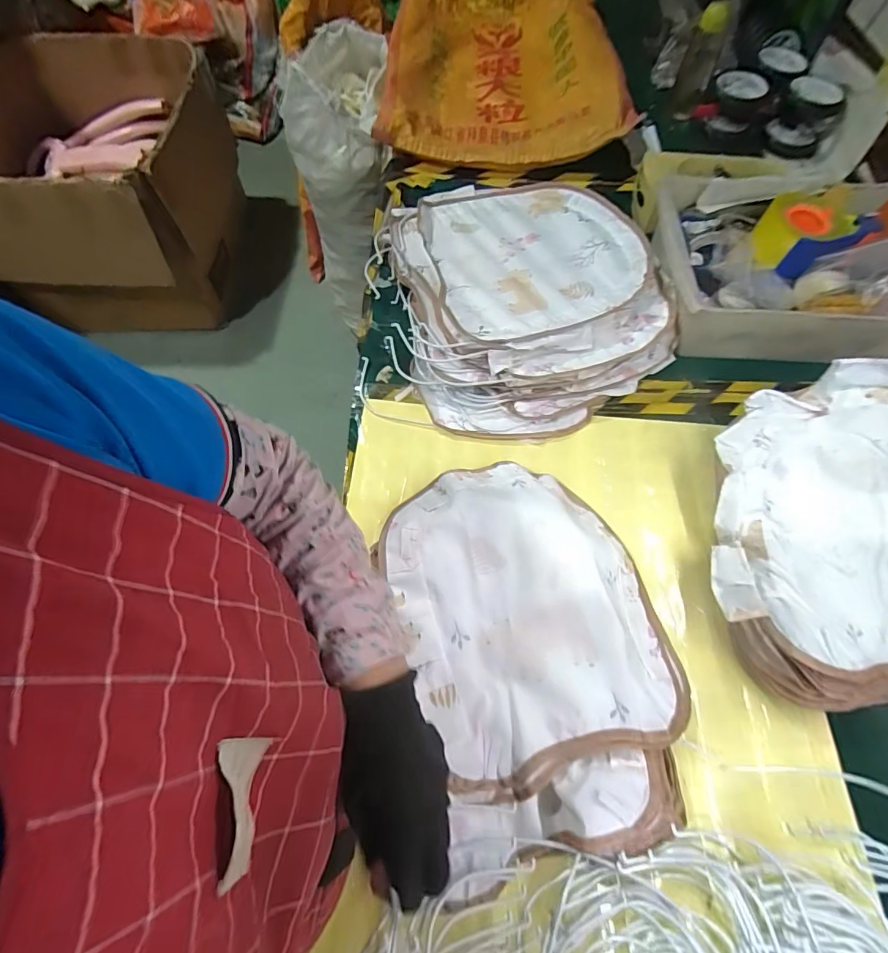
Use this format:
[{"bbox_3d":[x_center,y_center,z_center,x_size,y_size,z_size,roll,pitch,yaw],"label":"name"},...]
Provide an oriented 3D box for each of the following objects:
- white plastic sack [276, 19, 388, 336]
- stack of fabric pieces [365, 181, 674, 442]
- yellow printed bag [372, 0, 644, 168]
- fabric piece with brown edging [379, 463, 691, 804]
[{"bbox_3d":[-0.279,-0.813,1.385,0.245,0.652,0.410,0,65,-3],"label":"white plastic sack"},{"bbox_3d":[0.125,-0.316,0.808,0.421,0.101,0.496,-18,67,-10],"label":"stack of fabric pieces"},{"bbox_3d":[0.119,-1.064,1.185,0.529,0.128,0.837,0,65,-2],"label":"yellow printed bag"},{"bbox_3d":[0.096,0.154,0.583,0.322,0.068,0.361,-17,67,-10],"label":"fabric piece with brown edging"}]

